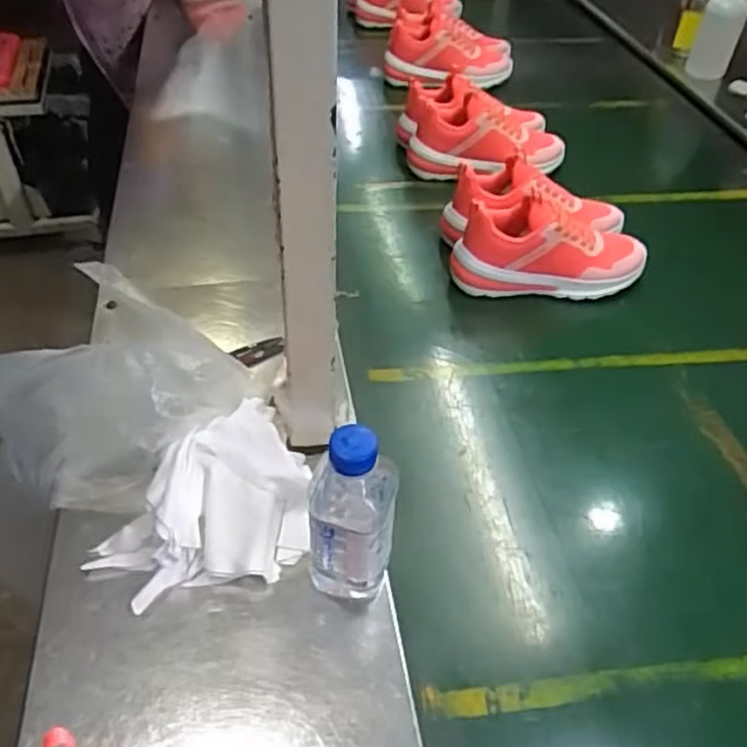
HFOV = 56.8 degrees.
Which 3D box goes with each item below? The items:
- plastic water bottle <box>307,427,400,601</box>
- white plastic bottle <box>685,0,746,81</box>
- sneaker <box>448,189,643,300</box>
[{"bbox_3d":[-0.015,0.102,0.504,0.058,0.163,0.055,7,45,6],"label":"plastic water bottle"},{"bbox_3d":[0.658,-0.650,1.314,0.080,0.185,0.070,19,46,15],"label":"white plastic bottle"},{"bbox_3d":[0.222,-0.154,0.865,0.243,0.125,0.078,2,45,1],"label":"sneaker"}]

